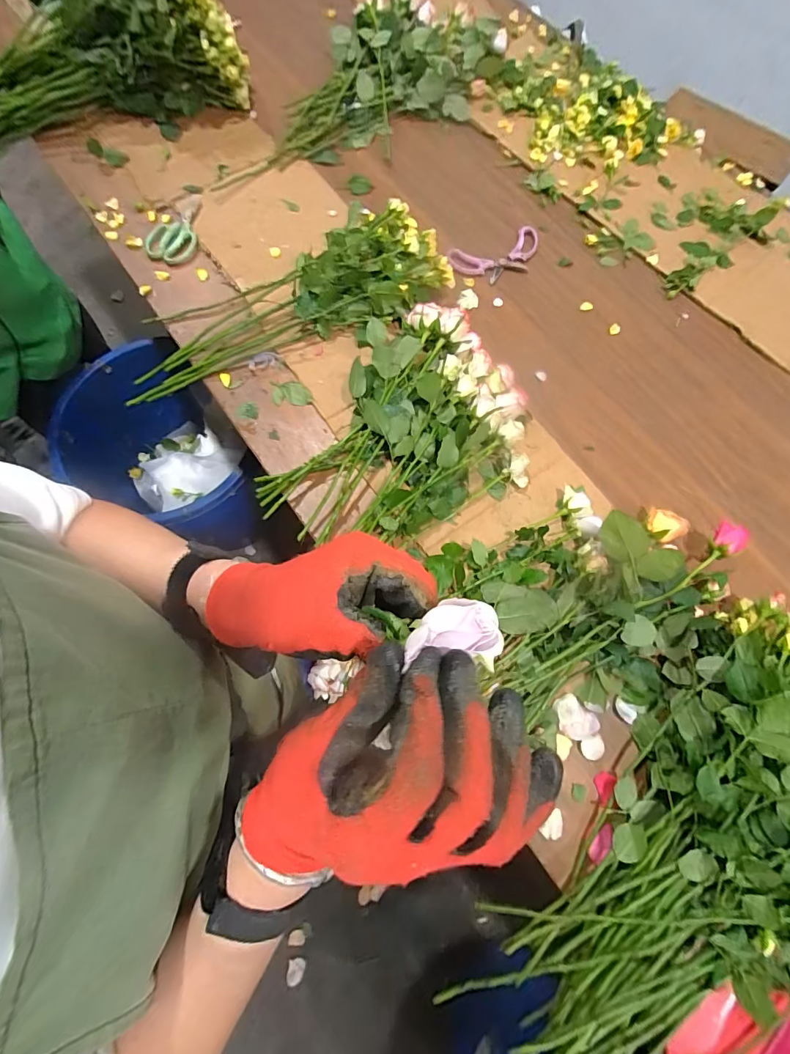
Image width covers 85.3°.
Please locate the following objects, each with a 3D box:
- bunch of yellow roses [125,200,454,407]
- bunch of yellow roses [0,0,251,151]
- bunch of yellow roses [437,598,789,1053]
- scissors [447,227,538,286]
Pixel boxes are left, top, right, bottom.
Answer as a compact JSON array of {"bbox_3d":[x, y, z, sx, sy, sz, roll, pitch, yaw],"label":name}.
[{"bbox_3d":[-0.206,-0.423,0.767,0.582,0.100,0.217,-21,75,-7],"label":"bunch of yellow roses"},{"bbox_3d":[-0.656,-1.031,0.879,0.616,0.233,0.284,-16,74,-6],"label":"bunch of yellow roses"},{"bbox_3d":[0.406,0.417,0.495,0.371,0.138,0.619,43,77,11],"label":"bunch of yellow roses"},{"bbox_3d":[0.205,-0.535,0.852,0.184,0.018,0.093,-17,74,-6],"label":"scissors"}]

